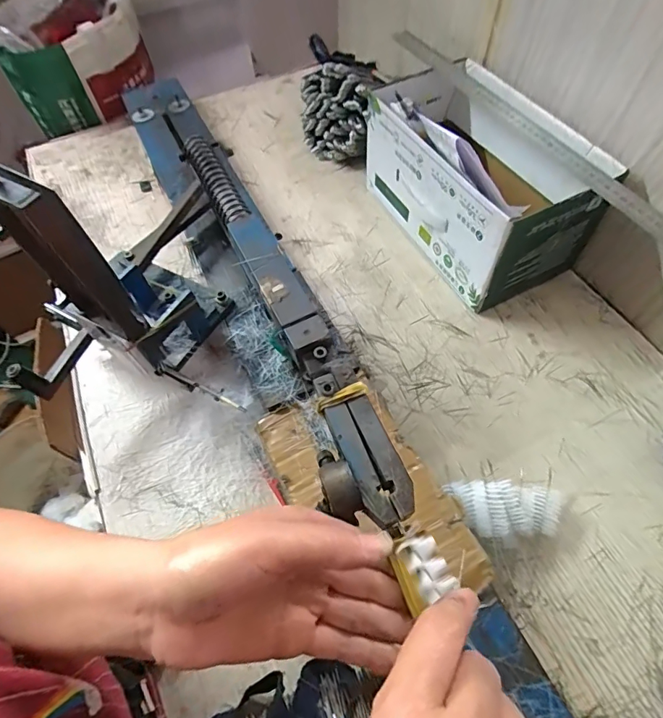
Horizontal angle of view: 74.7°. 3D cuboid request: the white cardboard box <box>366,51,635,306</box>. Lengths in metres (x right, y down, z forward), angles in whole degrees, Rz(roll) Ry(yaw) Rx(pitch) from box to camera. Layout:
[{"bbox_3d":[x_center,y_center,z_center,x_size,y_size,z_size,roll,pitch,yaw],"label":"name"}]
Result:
[{"bbox_3d":[0.170,-0.220,0.526,0.162,0.161,0.280,-24,61,-10],"label":"white cardboard box"}]

